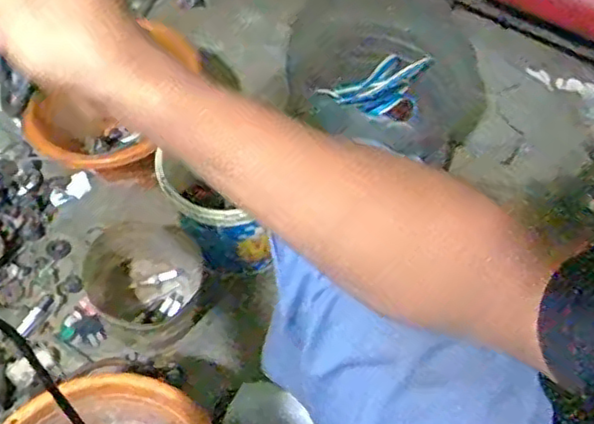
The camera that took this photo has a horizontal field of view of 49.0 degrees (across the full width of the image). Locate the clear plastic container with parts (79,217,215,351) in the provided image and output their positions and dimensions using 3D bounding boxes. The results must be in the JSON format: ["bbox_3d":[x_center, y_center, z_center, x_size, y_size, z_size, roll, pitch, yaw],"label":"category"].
[{"bbox_3d":[-0.197,0.102,0.877,0.139,0.129,0.134,1,57,-2],"label":"clear plastic container with parts"}]

